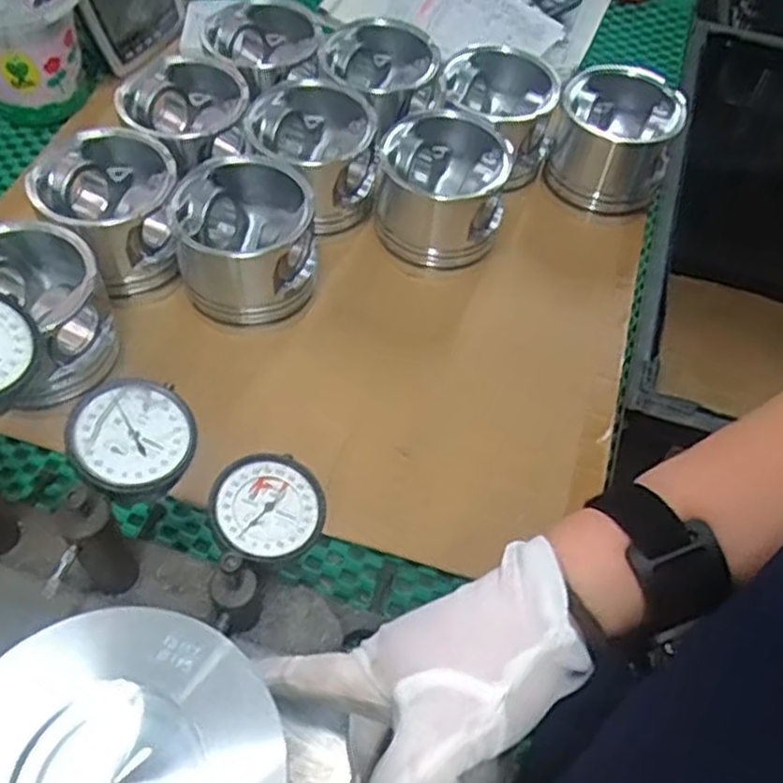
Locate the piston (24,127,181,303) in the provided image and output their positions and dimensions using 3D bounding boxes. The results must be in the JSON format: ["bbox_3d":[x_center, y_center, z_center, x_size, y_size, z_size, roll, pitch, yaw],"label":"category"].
[{"bbox_3d":[-0.232,-0.148,0.635,0.108,0.096,0.119,-7,57,-9],"label":"piston"}]

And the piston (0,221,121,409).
[{"bbox_3d":[-0.268,-0.060,0.575,0.103,0.105,0.107,2,56,-3],"label":"piston"}]

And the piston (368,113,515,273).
[{"bbox_3d":[0.046,-0.181,0.687,0.112,0.096,0.123,10,56,3],"label":"piston"}]

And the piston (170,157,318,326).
[{"bbox_3d":[-0.118,-0.125,0.632,0.109,0.087,0.113,8,56,1],"label":"piston"}]

